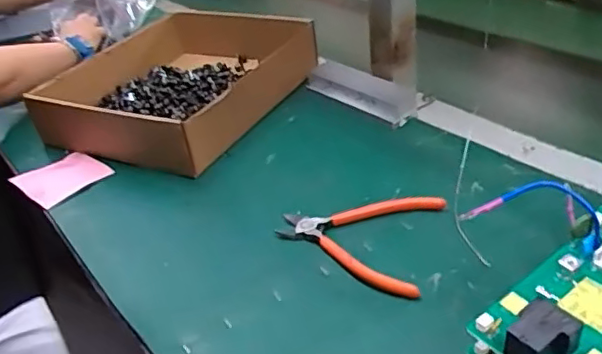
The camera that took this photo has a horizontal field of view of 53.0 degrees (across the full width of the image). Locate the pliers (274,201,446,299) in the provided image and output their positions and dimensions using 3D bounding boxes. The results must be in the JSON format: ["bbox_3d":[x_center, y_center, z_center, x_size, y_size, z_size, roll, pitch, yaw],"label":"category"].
[{"bbox_3d":[0.047,0.048,0.530,0.135,0.010,0.119,7,36,22],"label":"pliers"}]

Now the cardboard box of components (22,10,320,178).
[{"bbox_3d":[-0.151,-0.127,0.788,0.282,0.074,0.314,10,37,26],"label":"cardboard box of components"}]

